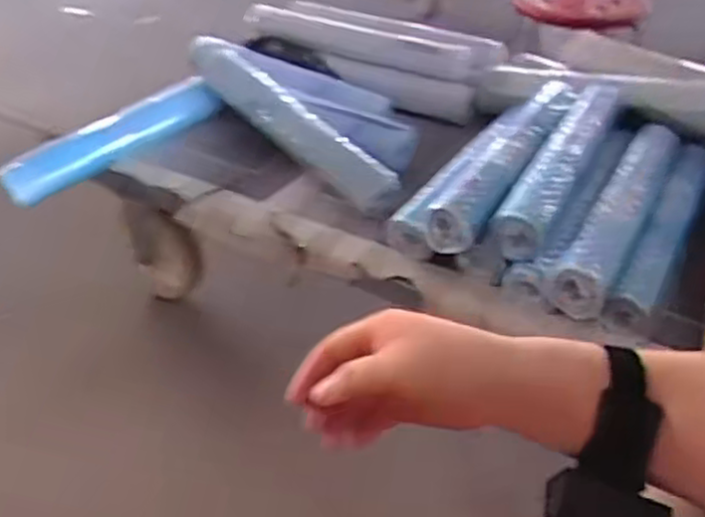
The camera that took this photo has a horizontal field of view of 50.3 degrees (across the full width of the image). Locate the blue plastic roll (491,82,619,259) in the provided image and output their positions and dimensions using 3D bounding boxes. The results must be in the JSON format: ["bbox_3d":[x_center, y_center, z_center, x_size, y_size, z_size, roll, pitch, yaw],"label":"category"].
[{"bbox_3d":[0.268,-0.124,0.959,0.063,0.073,0.345,19,41,22],"label":"blue plastic roll"}]

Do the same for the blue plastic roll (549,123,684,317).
[{"bbox_3d":[0.327,-0.060,0.912,0.069,0.060,0.356,22,42,25],"label":"blue plastic roll"}]

